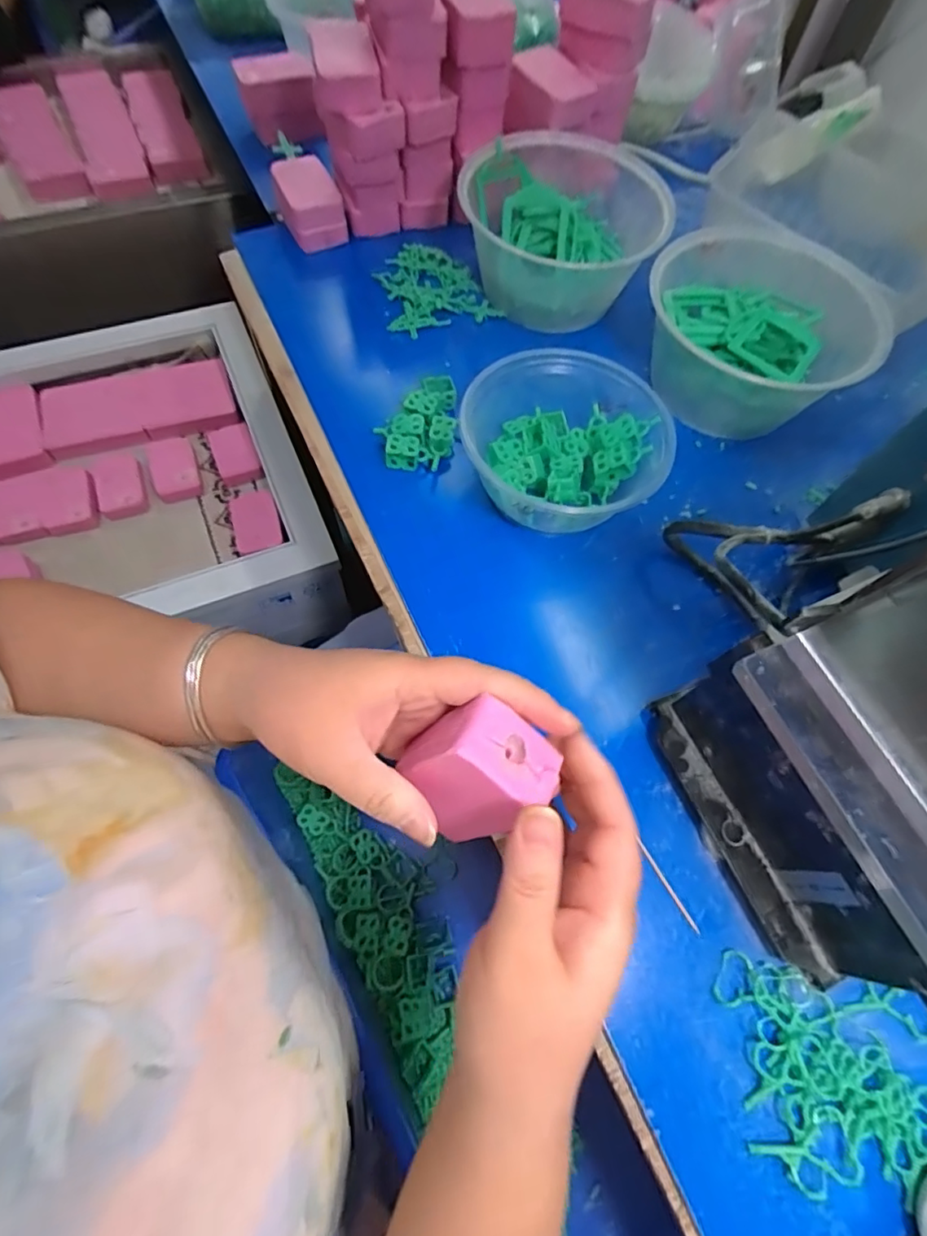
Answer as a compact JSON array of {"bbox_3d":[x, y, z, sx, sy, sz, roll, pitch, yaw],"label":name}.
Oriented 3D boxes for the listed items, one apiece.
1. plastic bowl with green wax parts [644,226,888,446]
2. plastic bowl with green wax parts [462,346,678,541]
[{"bbox_3d":[0.216,-0.223,0.431,0.145,0.074,0.141,1,65,-3],"label":"plastic bowl with green wax parts"},{"bbox_3d":[0.066,-0.120,0.380,0.133,0.058,0.114,-12,66,-9],"label":"plastic bowl with green wax parts"}]

